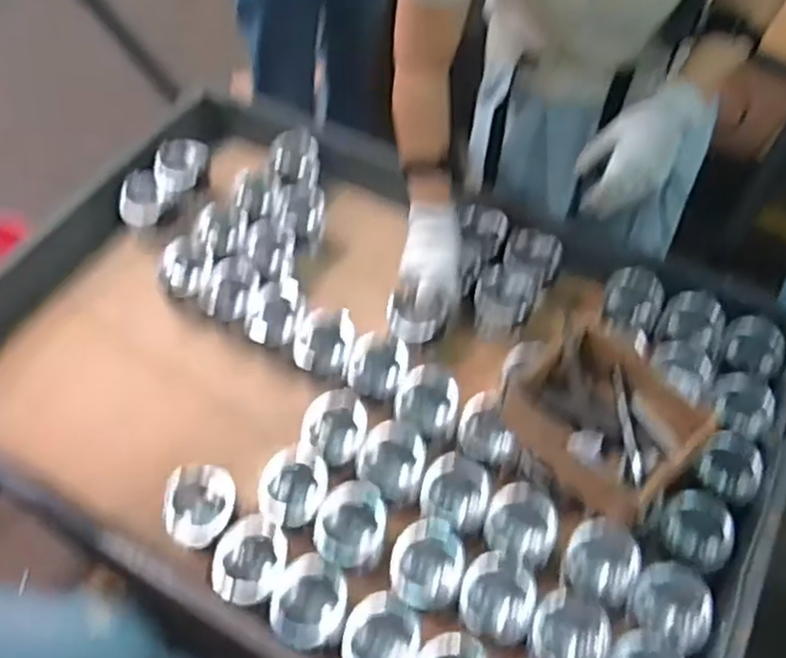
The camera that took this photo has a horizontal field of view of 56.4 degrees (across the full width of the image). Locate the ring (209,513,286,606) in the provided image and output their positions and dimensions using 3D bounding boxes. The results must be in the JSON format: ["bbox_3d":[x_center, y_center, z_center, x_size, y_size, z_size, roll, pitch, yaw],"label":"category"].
[{"bbox_3d":[-0.167,0.266,0.856,0.080,0.034,0.100,18,58,14],"label":"ring"}]

